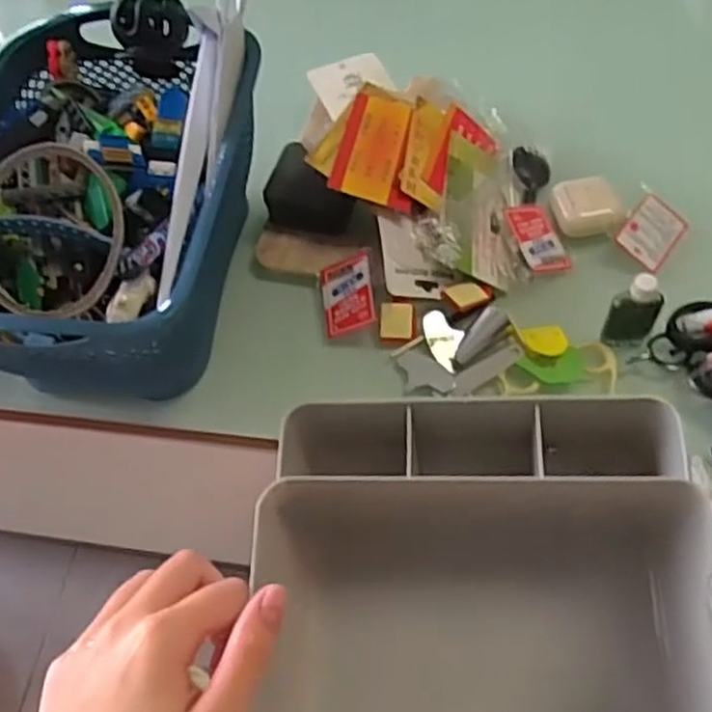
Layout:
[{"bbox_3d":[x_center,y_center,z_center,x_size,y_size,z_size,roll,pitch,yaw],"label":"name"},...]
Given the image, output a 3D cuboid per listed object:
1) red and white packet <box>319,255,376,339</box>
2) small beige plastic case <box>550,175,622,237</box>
[{"bbox_3d":[-0.005,-0.039,0.470,0.036,0.004,0.048,-19,67,24],"label":"red and white packet"},{"bbox_3d":[0.153,-0.101,0.495,0.042,0.016,0.040,-4,57,2],"label":"small beige plastic case"}]

